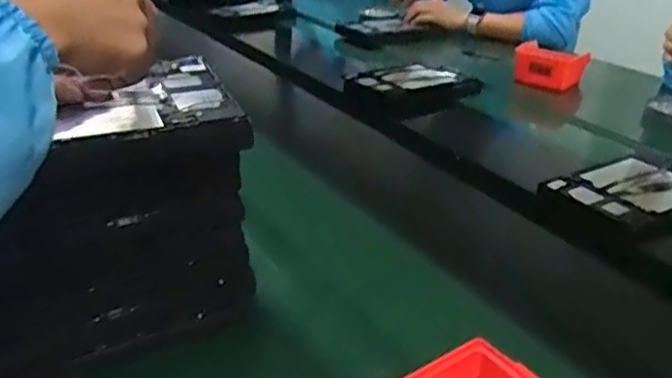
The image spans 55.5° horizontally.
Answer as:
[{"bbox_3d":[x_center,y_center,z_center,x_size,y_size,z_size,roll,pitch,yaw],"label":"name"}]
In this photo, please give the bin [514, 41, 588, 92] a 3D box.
[{"bbox_3d":[0.438,-0.248,1.308,0.089,0.073,0.124,-18,33,-35],"label":"bin"}]

